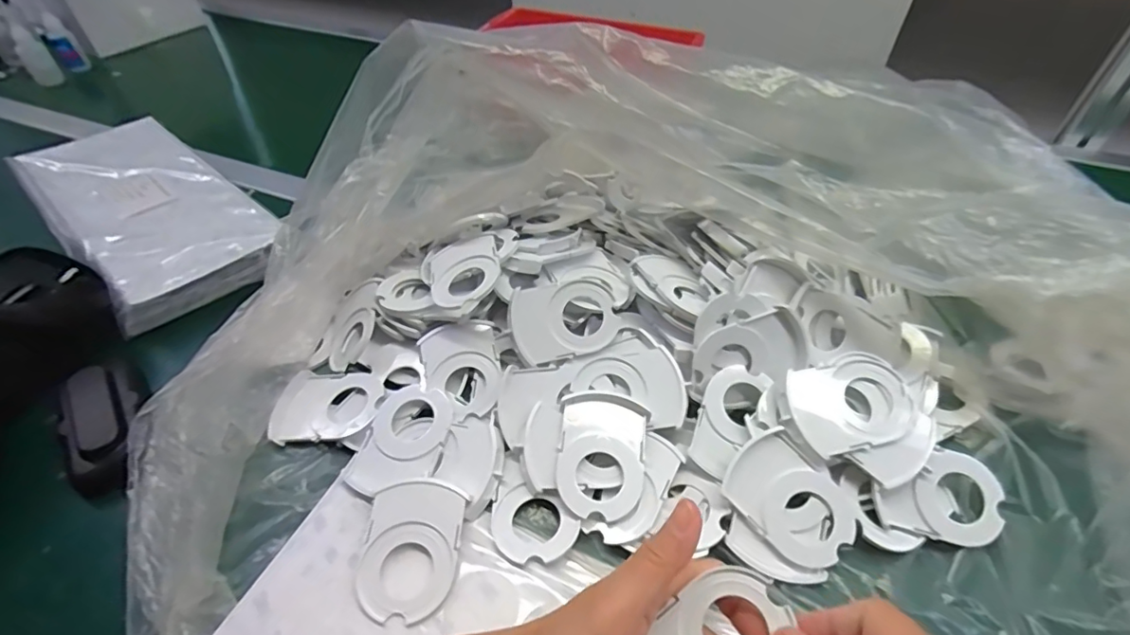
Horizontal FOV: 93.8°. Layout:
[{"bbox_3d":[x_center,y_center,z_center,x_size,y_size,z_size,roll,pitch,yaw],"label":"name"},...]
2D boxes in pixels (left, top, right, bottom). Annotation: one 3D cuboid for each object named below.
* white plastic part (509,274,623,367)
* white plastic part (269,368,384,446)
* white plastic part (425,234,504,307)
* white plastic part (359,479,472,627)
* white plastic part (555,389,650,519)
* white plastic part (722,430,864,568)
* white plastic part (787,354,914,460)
[{"bbox_3d":[-0.001,0.000,0.380,0.075,0.005,0.055,-15,82,-9],"label":"white plastic part"},{"bbox_3d":[-0.169,0.063,0.384,0.077,0.014,0.055,-2,45,-2],"label":"white plastic part"},{"bbox_3d":[-0.077,-0.037,0.400,0.057,0.008,0.074,-29,47,-3],"label":"white plastic part"},{"bbox_3d":[-0.088,0.132,0.304,0.055,0.010,0.072,4,46,4],"label":"white plastic part"},{"bbox_3d":[0.024,0.087,0.339,0.054,0.010,0.077,5,63,0],"label":"white plastic part"},{"bbox_3d":[0.136,0.109,0.319,0.077,0.006,0.055,41,75,10],"label":"white plastic part"},{"bbox_3d":[0.182,0.052,0.335,0.079,0.011,0.055,-16,68,-8],"label":"white plastic part"}]

